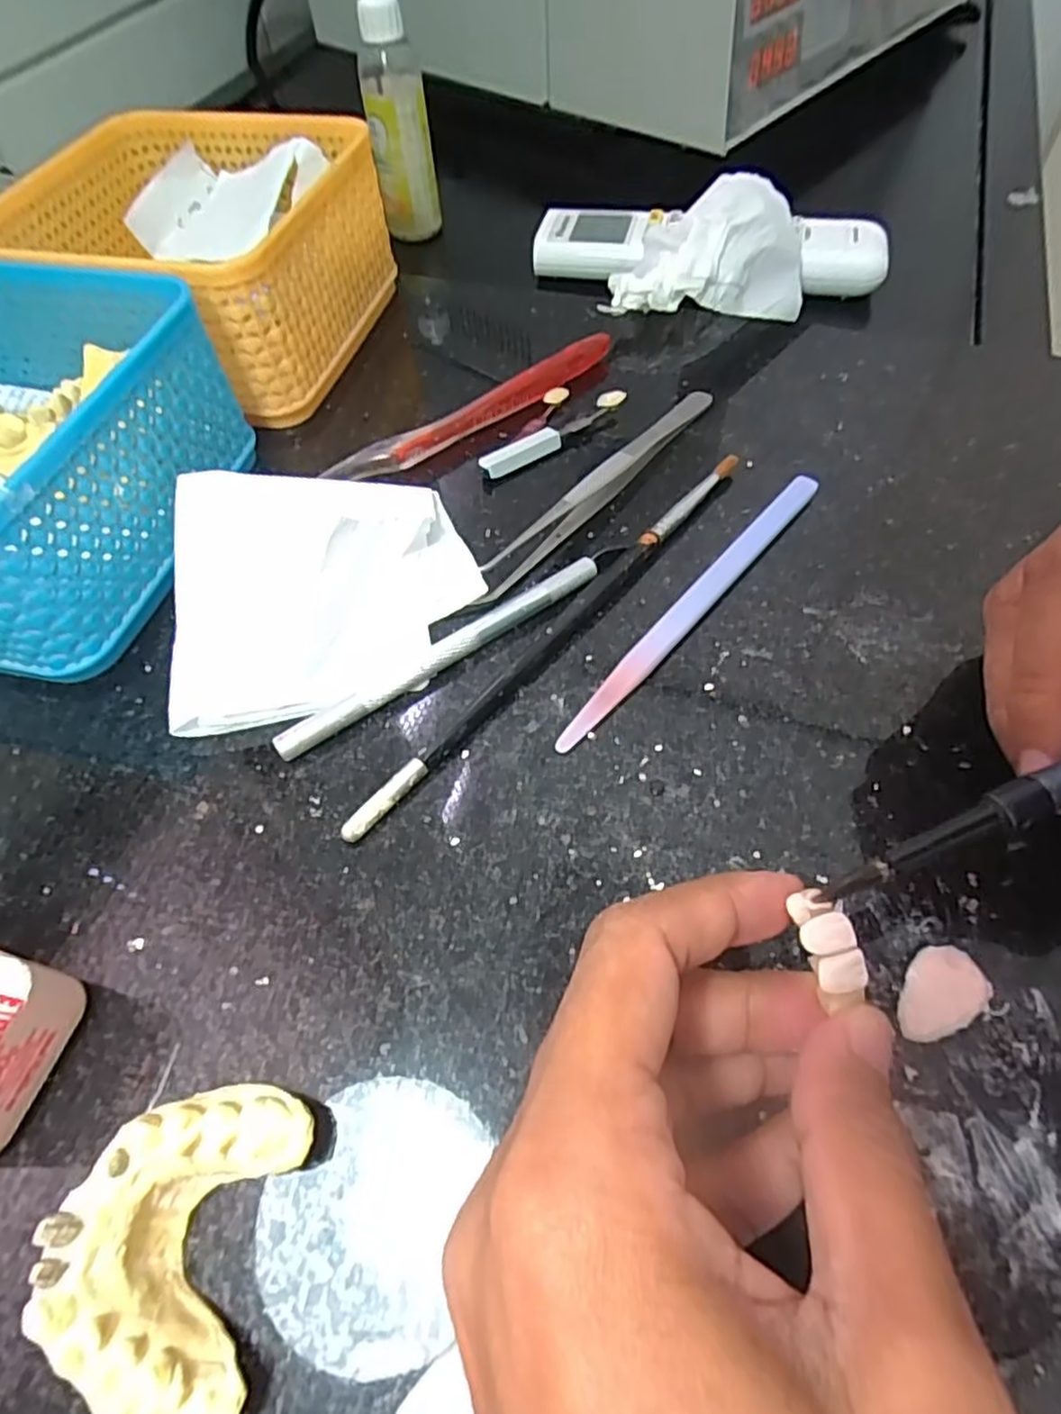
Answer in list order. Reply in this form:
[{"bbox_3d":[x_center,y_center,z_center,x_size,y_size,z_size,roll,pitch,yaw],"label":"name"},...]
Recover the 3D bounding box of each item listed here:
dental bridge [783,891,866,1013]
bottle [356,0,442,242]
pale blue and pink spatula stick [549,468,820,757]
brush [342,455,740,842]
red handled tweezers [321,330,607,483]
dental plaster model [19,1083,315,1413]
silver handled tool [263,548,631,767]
[{"bbox_3d":[0.059,0.047,0.138,0.010,0.007,0.019,-14,57,-6],"label":"dental bridge"},{"bbox_3d":[-0.069,-0.307,0.365,0.031,0.103,0.029,-9,57,-3],"label":"bottle"},{"bbox_3d":[0.055,-0.034,0.227,0.010,0.004,0.138,39,68,11],"label":"pale blue and pink spatula stick"},{"bbox_3d":[0.013,-0.027,0.223,0.007,0.008,0.187,35,65,23],"label":"brush"},{"bbox_3d":[-0.019,-0.119,0.279,0.131,0.013,0.014,-31,61,-17],"label":"red handled tweezers"},{"bbox_3d":[-0.068,0.103,0.134,0.037,0.026,0.054,6,57,7],"label":"dental plaster model"},{"bbox_3d":[-0.021,-0.020,0.220,0.128,0.008,0.008,-32,61,-17],"label":"silver handled tool"}]

